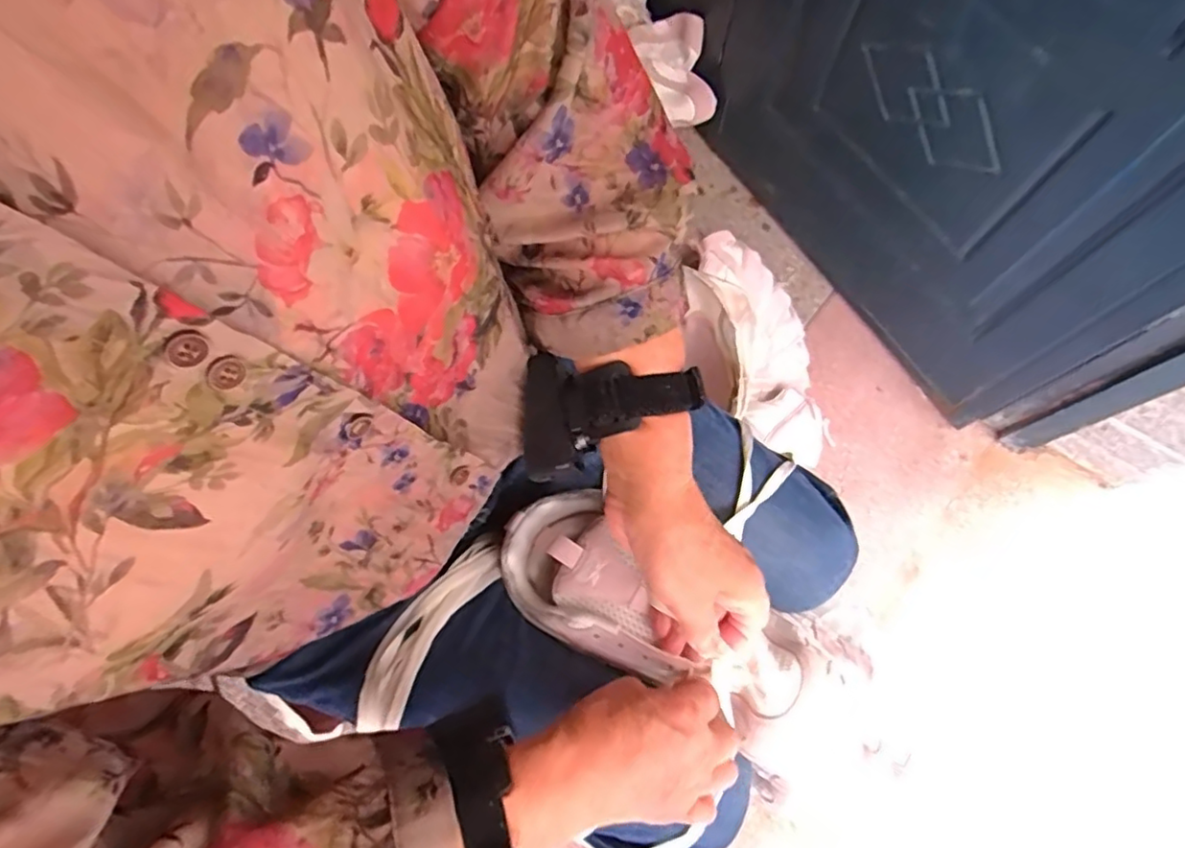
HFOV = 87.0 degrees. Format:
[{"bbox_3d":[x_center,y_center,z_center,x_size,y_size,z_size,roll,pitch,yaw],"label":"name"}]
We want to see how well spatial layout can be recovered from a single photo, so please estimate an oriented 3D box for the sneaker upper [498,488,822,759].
[{"bbox_3d":[0.038,0.124,0.418,0.220,0.062,0.093,29,74,13],"label":"sneaker upper"}]

